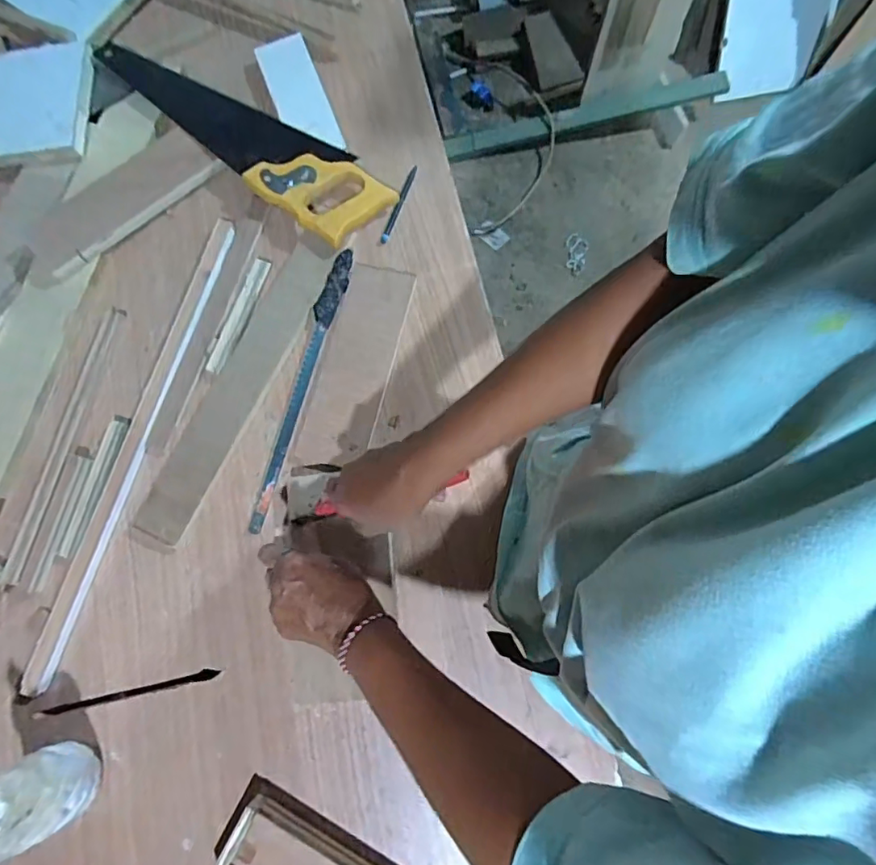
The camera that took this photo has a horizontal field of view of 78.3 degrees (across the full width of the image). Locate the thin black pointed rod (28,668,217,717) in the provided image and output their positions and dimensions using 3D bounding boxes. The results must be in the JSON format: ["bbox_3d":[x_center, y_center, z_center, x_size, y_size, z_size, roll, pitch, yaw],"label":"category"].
[{"bbox_3d":[-0.296,0.249,0.513,0.175,0.004,0.010,-13,76,-1],"label":"thin black pointed rod"}]

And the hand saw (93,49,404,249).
[{"bbox_3d":[-0.234,-0.352,0.626,0.406,0.043,0.105,35,80,9],"label":"hand saw"}]

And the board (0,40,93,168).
[{"bbox_3d":[-0.476,-0.388,0.633,0.117,0.014,0.156,-4,76,1],"label":"board"}]

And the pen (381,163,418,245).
[{"bbox_3d":[-0.044,-0.265,0.614,0.011,0.014,0.106,19,78,6],"label":"pen"}]

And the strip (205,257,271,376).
[{"bbox_3d":[-0.216,-0.128,0.585,0.020,0.007,0.139,17,78,6],"label":"strip"}]

